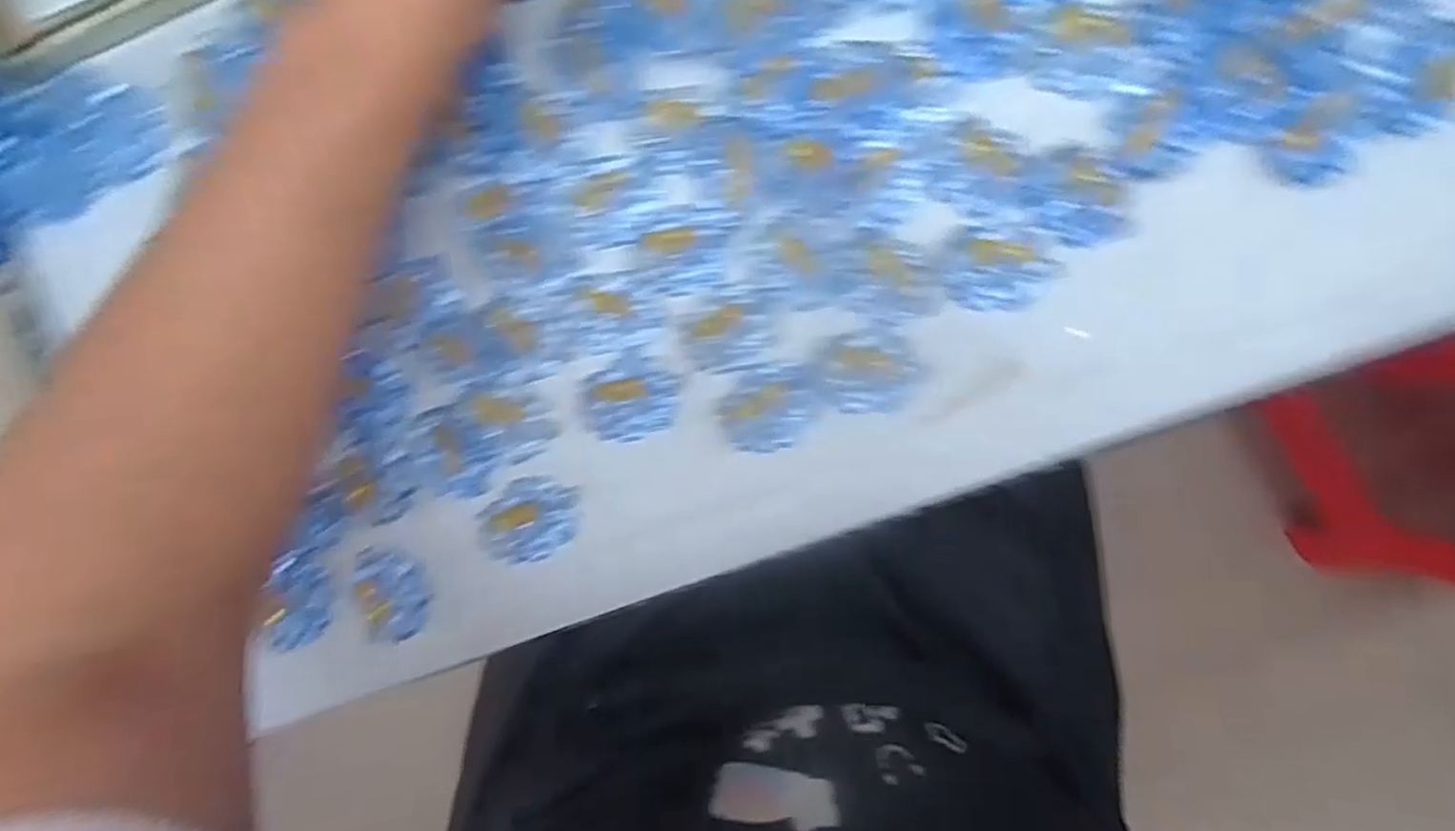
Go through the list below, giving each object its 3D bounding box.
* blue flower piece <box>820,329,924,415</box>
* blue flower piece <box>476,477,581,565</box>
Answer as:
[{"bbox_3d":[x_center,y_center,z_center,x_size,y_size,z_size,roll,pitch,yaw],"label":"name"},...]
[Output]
[{"bbox_3d":[0.053,-0.016,0.279,0.035,0.004,0.030,-4,94,7],"label":"blue flower piece"},{"bbox_3d":[-0.078,0.042,0.295,0.041,0.004,0.031,-35,90,8],"label":"blue flower piece"}]

